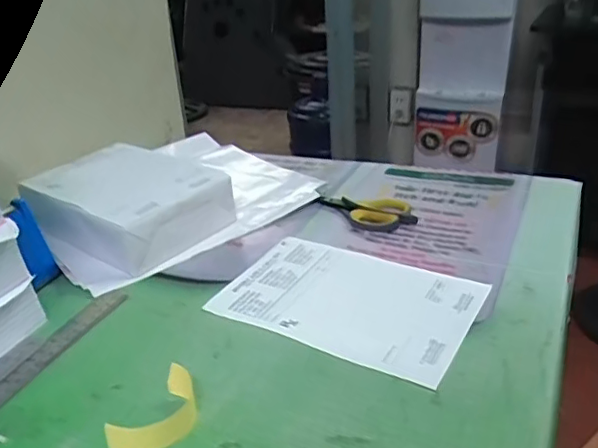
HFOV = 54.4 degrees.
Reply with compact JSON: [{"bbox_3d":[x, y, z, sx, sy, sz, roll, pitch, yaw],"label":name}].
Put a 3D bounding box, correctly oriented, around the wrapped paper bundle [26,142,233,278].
[{"bbox_3d":[-0.190,-0.027,0.644,0.215,0.061,0.145,18,37,36],"label":"wrapped paper bundle"}]

